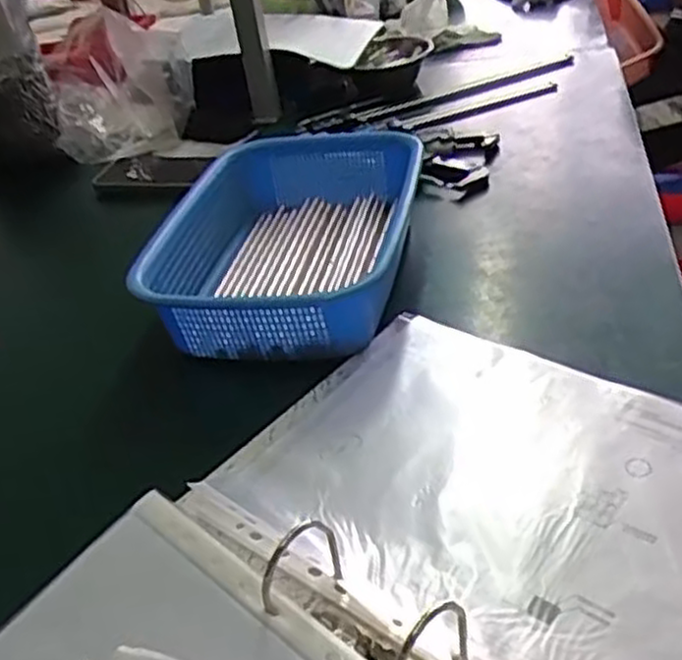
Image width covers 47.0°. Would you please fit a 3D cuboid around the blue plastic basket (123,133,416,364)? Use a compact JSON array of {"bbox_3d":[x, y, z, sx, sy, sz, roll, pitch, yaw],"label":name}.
[{"bbox_3d":[-0.040,-0.079,0.684,0.201,0.073,0.281,-1,36,15],"label":"blue plastic basket"}]

